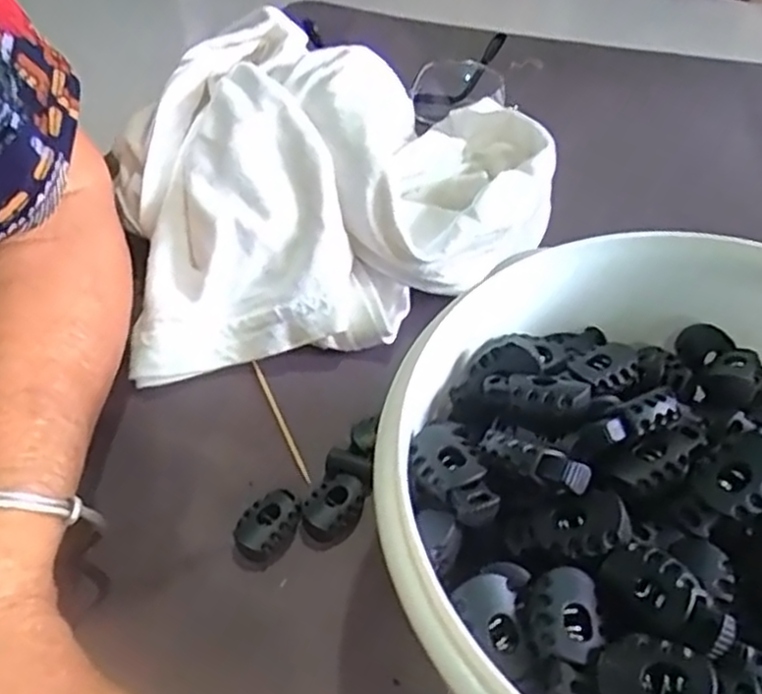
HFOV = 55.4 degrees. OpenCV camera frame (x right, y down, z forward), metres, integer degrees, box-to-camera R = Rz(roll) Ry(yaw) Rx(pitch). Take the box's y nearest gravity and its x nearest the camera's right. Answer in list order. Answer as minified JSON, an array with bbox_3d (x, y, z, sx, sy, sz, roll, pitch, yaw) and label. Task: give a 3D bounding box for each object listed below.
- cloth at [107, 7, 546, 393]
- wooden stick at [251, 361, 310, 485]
[{"bbox_3d":[-0.019,-0.074,0.313,0.183,0.069,0.144,-10,49,-6],"label":"cloth"},{"bbox_3d":[-0.038,0.027,0.272,0.004,0.004,0.058,-20,51,-15],"label":"wooden stick"}]

